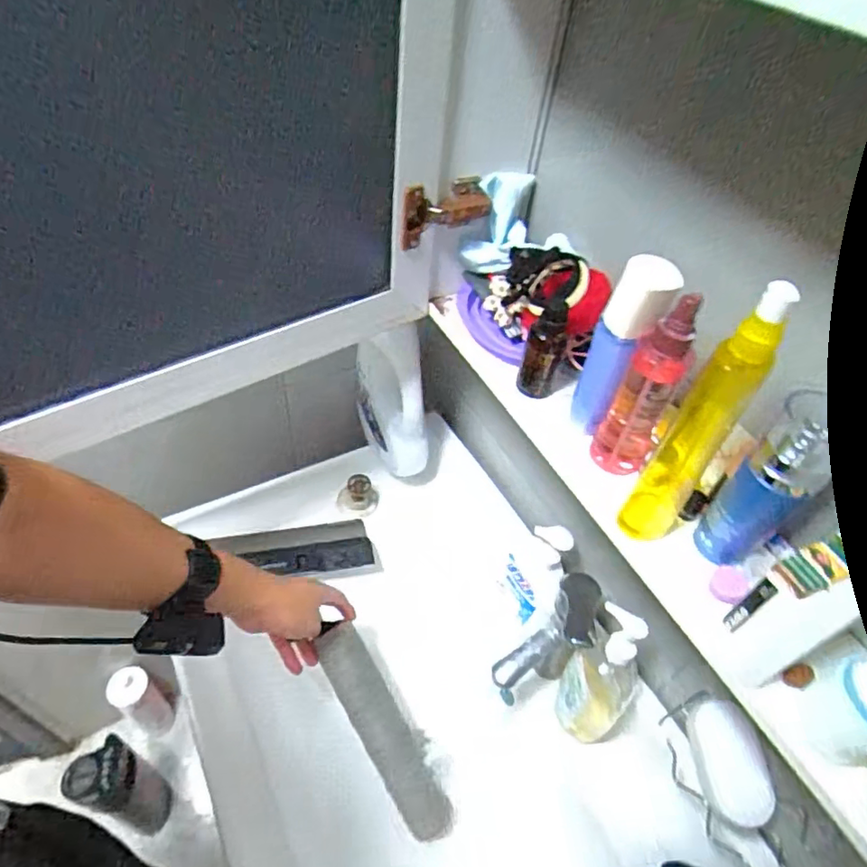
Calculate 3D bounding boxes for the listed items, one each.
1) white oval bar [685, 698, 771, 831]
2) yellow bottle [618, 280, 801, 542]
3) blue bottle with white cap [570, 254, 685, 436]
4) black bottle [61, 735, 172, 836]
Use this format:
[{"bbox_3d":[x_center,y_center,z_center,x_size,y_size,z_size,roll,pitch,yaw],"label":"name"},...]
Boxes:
[{"bbox_3d":[0.270,0.299,0.537,0.059,0.028,0.096,-21,56,27],"label":"white oval bar"},{"bbox_3d":[0.182,-0.006,0.395,0.041,0.210,0.058,30,53,20],"label":"yellow bottle"},{"bbox_3d":[0.148,-0.063,0.471,0.046,0.166,0.037,18,49,10],"label":"blue bottle with white cap"},{"bbox_3d":[-0.566,0.676,1.108,0.093,0.310,0.100,22,50,13],"label":"black bottle"}]

